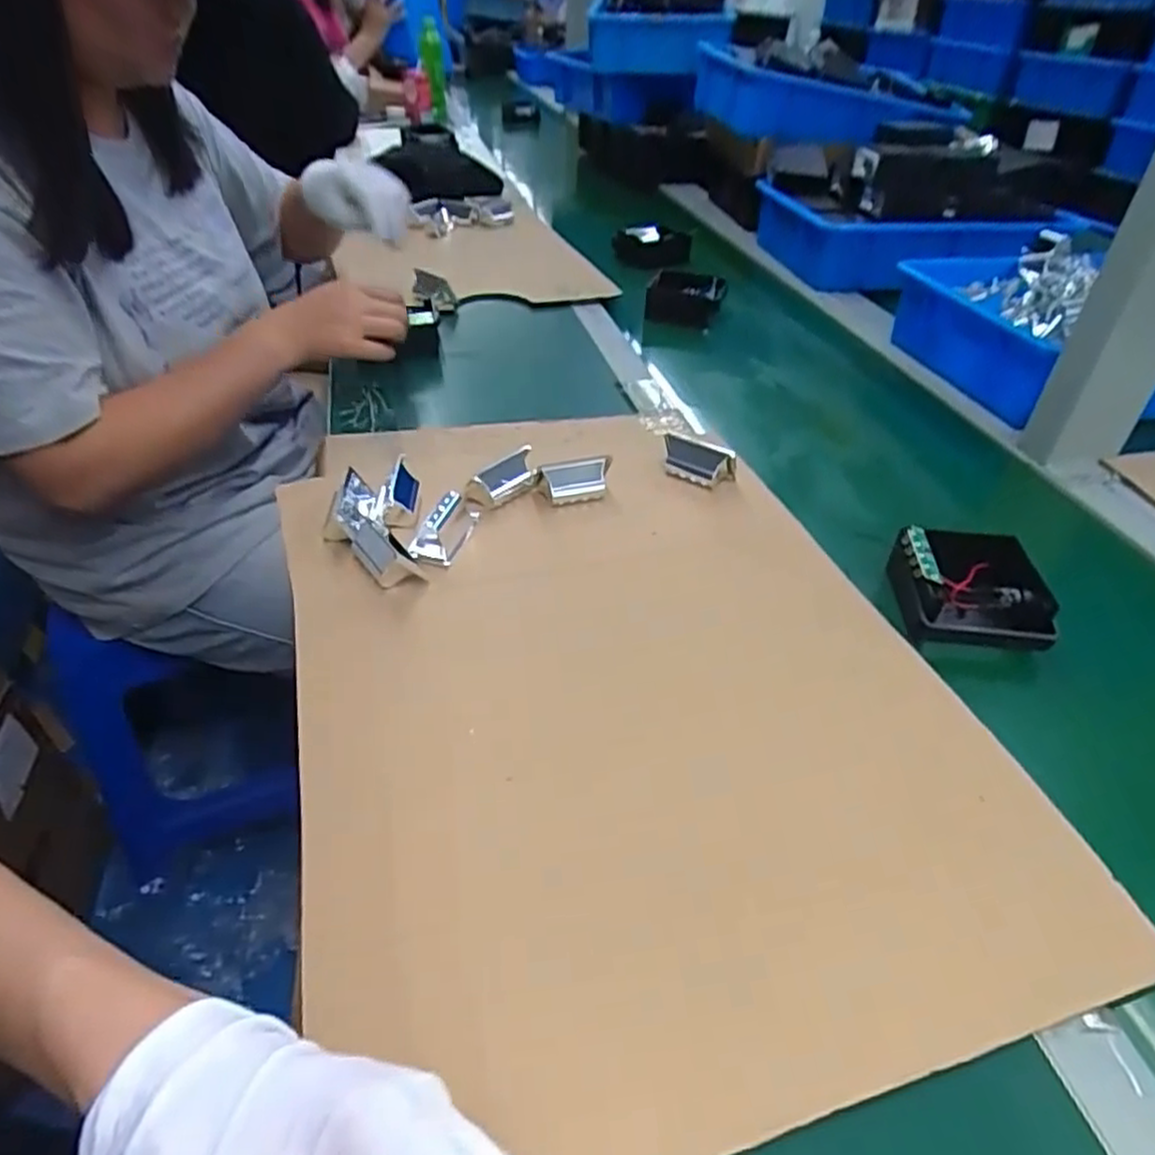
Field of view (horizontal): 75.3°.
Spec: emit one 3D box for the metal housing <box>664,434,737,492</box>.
[{"bbox_3d":[0.102,-0.099,0.644,0.065,0.034,0.025,20,43,21],"label":"metal housing"}]

